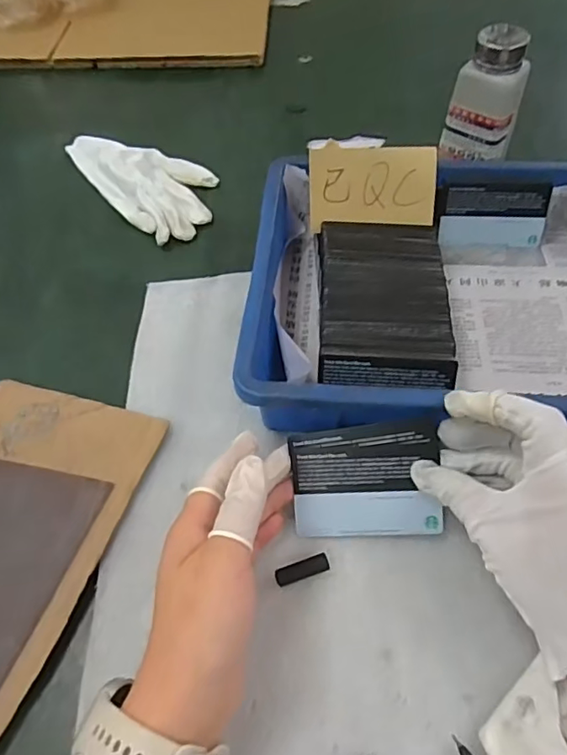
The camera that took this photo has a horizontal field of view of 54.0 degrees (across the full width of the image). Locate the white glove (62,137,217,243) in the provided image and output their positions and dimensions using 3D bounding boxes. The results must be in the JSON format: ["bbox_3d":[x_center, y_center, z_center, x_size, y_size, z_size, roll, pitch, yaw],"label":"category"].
[{"bbox_3d":[-0.140,-0.199,0.547,0.189,0.021,0.095,36,62,23],"label":"white glove"}]

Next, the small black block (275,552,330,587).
[{"bbox_3d":[0.011,0.109,0.315,0.031,0.004,0.010,-16,56,-10],"label":"small black block"}]

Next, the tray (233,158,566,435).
[{"bbox_3d":[0.162,-0.060,0.399,0.364,0.074,0.248,3,55,3],"label":"tray"}]

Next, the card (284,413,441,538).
[{"bbox_3d":[0.048,0.060,0.327,0.083,0.006,0.065,-6,90,6],"label":"card"}]

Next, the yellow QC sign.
[{"bbox_3d":[0.066,-0.143,0.416,0.092,0.058,0.004,-1,23,6],"label":"yellow QC sign"}]

